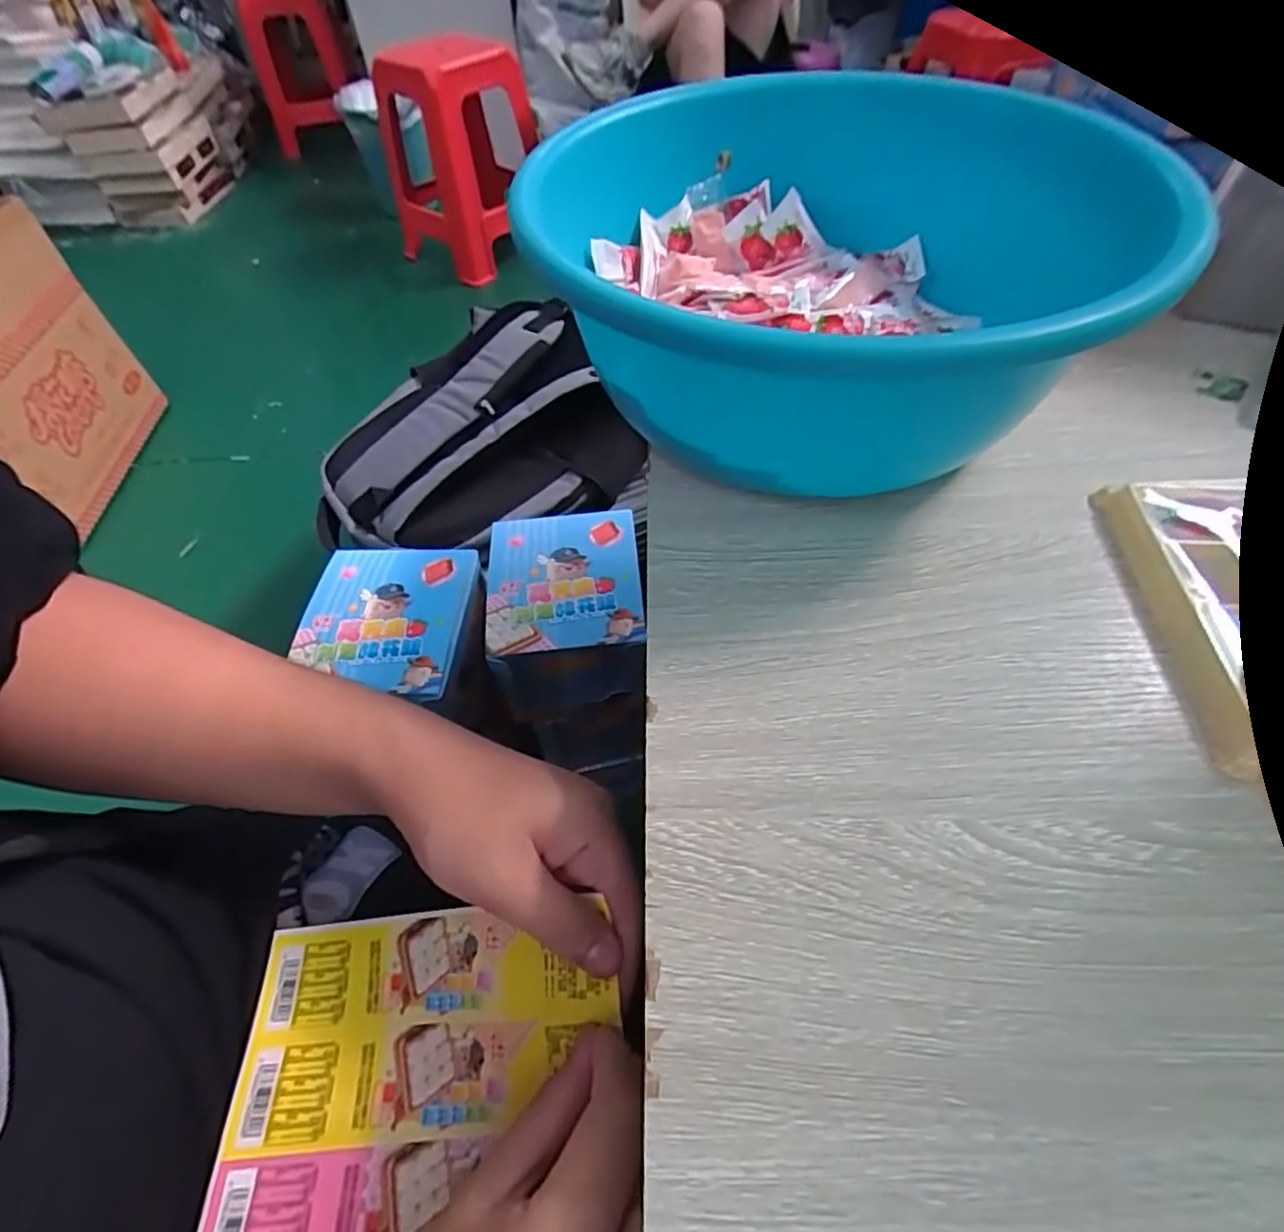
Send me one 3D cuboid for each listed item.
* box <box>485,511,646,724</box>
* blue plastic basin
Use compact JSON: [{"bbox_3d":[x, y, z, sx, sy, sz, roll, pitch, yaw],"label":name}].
[{"bbox_3d":[-0.073,-0.003,0.641,0.143,0.087,0.194,-6,53,-1],"label":"box"},{"bbox_3d":[0.079,-0.153,0.318,0.242,0.115,0.254,-2,52,2],"label":"blue plastic basin"}]

